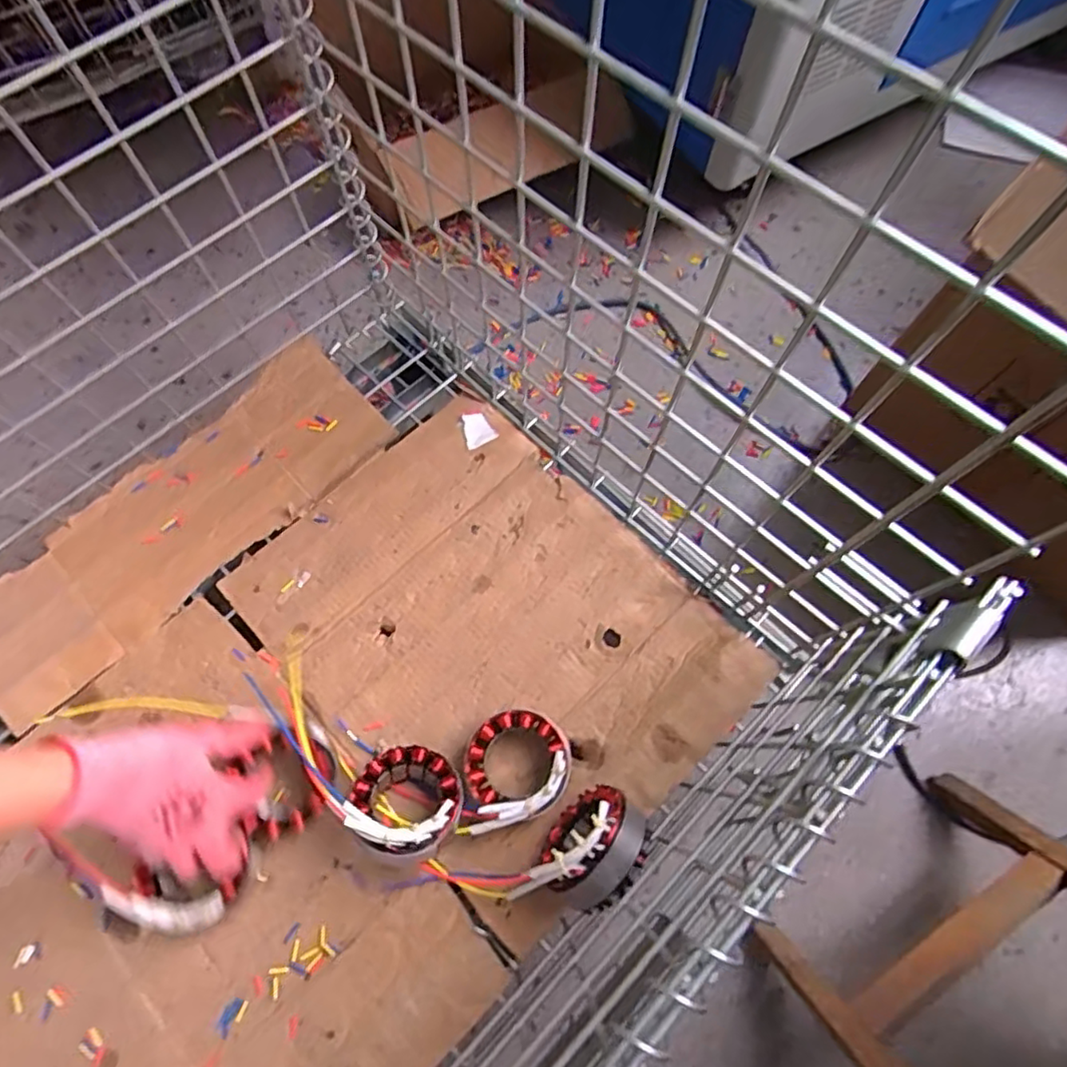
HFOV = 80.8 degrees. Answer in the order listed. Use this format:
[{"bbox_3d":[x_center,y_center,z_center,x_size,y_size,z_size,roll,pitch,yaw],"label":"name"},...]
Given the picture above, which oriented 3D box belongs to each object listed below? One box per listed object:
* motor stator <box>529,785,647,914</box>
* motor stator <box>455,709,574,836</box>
[{"bbox_3d":[0.041,0.239,0.482,0.087,0.087,0.048,-42,92,-23],"label":"motor stator"},{"bbox_3d":[-0.014,0.202,0.532,0.088,0.046,0.096,3,70,0],"label":"motor stator"}]

